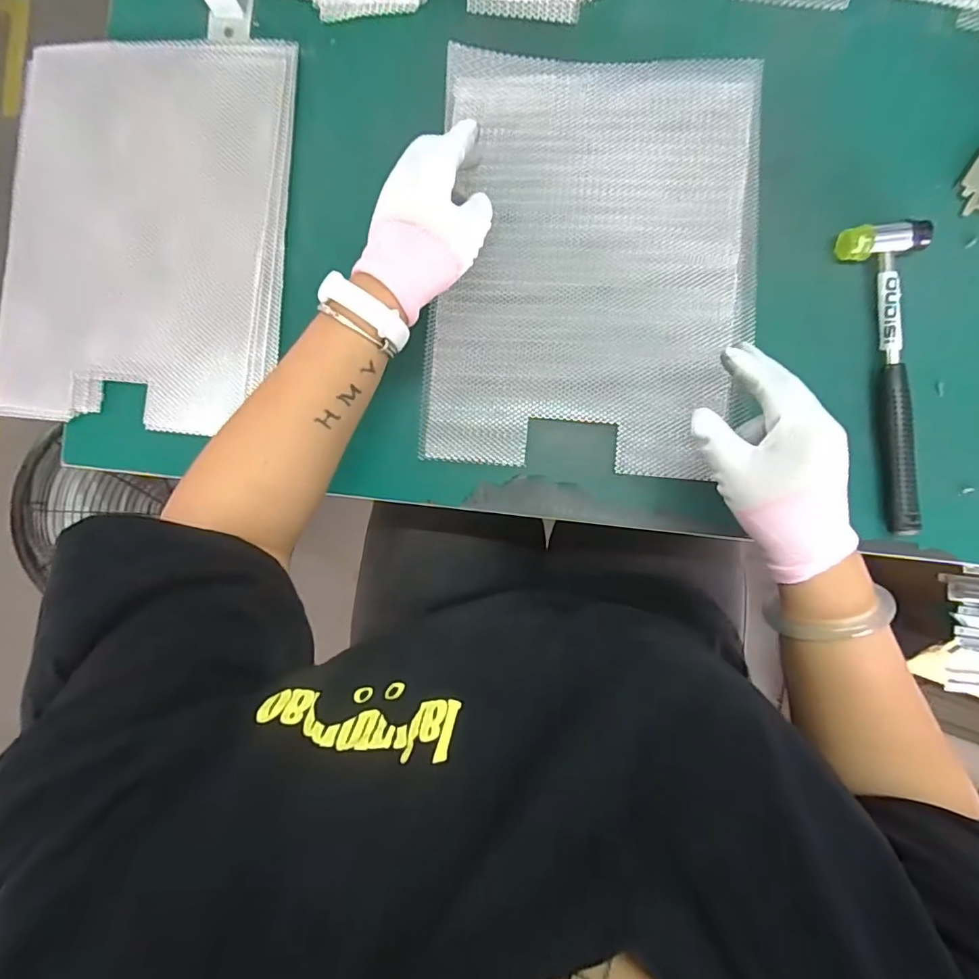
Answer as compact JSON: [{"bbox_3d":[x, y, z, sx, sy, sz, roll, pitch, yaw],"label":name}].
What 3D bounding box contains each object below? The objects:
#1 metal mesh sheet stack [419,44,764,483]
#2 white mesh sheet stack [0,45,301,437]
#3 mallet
[{"bbox_3d":[0.080,-0.179,0.429,0.247,0.039,0.321,5,90,5],"label":"metal mesh sheet stack"},{"bbox_3d":[-0.305,-0.225,0.469,0.251,0.031,0.331,6,90,5],"label":"white mesh sheet stack"},{"bbox_3d":[0.326,-0.088,0.418,0.056,0.025,0.240,-8,89,5],"label":"mallet"}]

